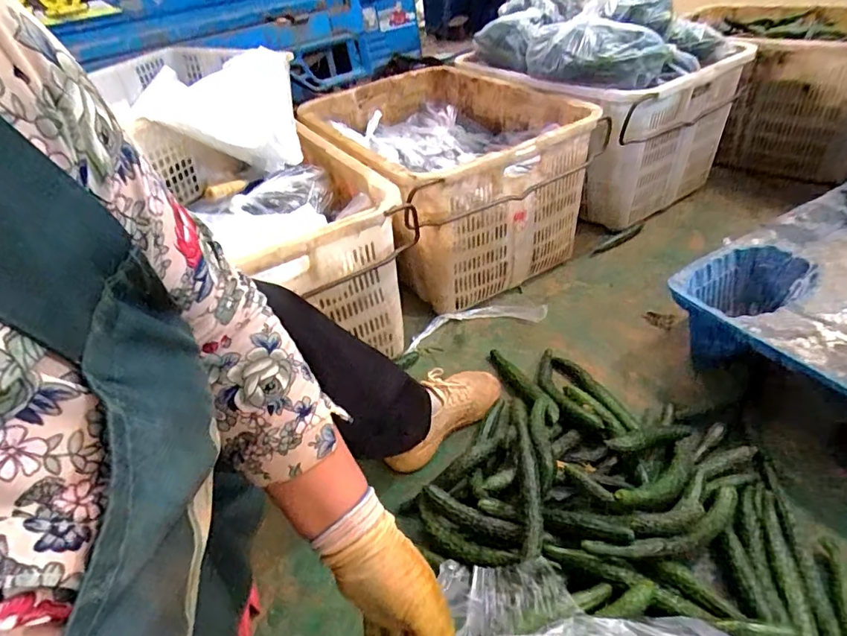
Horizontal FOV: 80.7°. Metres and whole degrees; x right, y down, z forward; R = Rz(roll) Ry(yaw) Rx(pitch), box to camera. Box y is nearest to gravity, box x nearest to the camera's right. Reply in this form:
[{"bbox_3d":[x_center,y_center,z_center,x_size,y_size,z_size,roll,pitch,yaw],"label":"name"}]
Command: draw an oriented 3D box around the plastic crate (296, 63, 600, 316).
[{"bbox_3d":[0.022,-0.370,1.273,0.535,0.332,0.763,-24,42,-16],"label":"plastic crate"}]

